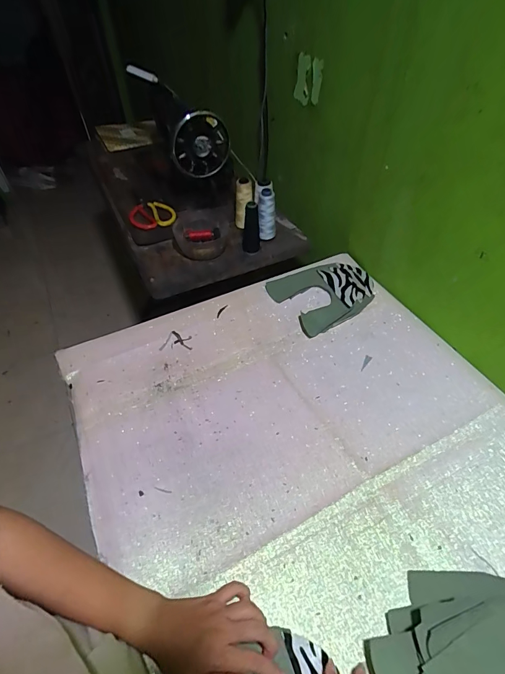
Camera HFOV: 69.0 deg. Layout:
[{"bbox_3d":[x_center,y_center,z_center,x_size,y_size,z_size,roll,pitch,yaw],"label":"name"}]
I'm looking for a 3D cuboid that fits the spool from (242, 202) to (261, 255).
[{"bbox_3d":[-0.003,-0.238,0.808,0.040,0.114,0.040,-1,48,1],"label":"spool"}]

